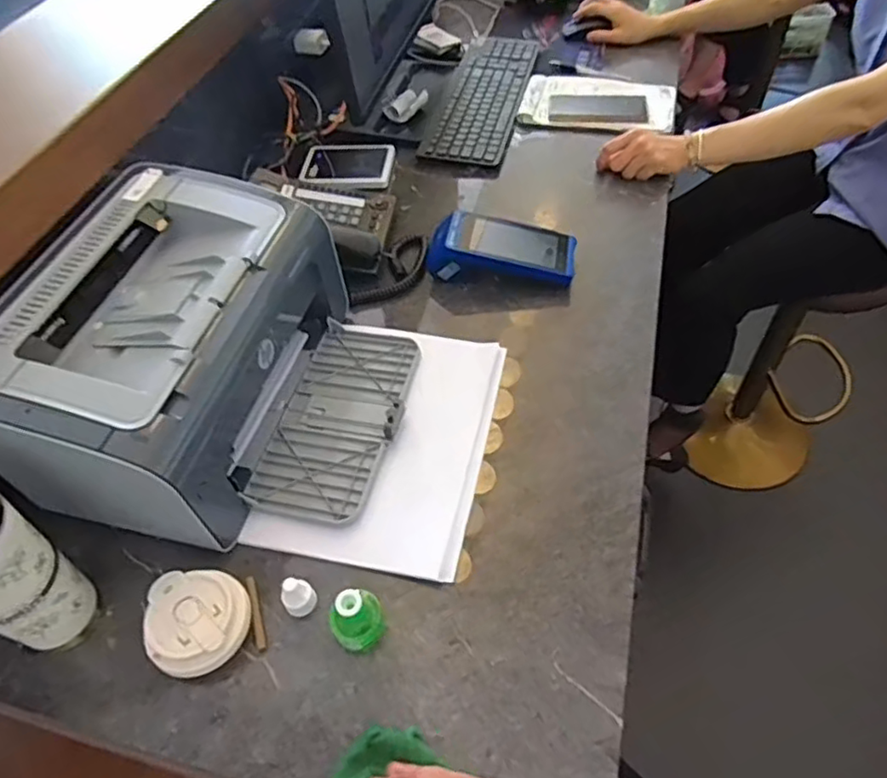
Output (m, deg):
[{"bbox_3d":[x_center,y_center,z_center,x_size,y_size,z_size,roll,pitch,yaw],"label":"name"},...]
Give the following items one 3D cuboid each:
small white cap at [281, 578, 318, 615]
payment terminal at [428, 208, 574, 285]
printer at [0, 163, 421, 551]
[{"bbox_3d":[-0.128,0.183,0.561,0.027,0.036,0.021,-32,56,-19],"label":"small white cap"},{"bbox_3d":[0.072,-0.177,0.815,0.187,0.070,0.079,7,52,10],"label":"payment terminal"},{"bbox_3d":[-0.223,-0.037,0.640,0.331,0.182,0.336,8,53,11],"label":"printer"}]

